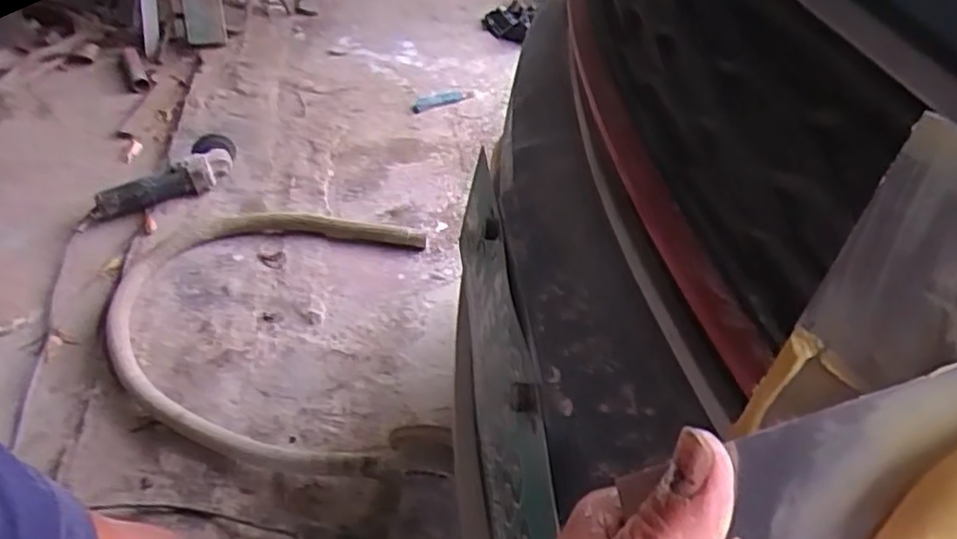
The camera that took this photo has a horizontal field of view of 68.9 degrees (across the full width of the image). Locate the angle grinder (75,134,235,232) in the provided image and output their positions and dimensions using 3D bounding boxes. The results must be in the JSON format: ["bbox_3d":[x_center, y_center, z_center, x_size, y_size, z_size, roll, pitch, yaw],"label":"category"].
[{"bbox_3d":[-0.674,-0.180,1.480,0.334,0.077,0.108,-30,50,-16],"label":"angle grinder"}]

